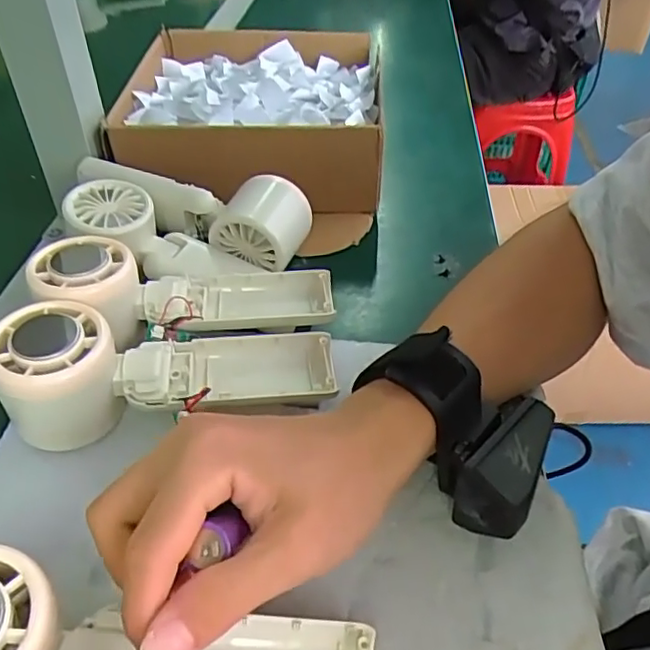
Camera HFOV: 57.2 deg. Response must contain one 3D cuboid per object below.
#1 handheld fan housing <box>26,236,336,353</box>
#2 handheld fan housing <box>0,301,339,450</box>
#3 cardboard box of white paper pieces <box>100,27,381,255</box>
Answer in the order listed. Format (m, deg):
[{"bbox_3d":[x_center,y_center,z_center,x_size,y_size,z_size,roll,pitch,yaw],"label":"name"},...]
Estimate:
[{"bbox_3d":[-0.079,-0.015,0.344,0.160,0.043,0.057,4,40,-18],"label":"handheld fan housing"},{"bbox_3d":[-0.076,0.023,0.304,0.161,0.058,0.055,-7,44,-9],"label":"handheld fan housing"},{"bbox_3d":[-0.059,-0.171,0.512,0.209,0.081,0.258,2,43,0],"label":"cardboard box of white paper pieces"}]

